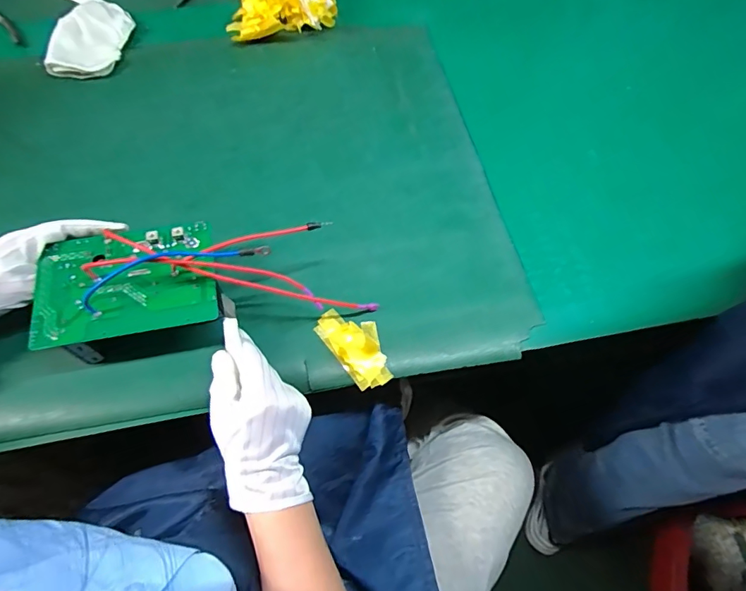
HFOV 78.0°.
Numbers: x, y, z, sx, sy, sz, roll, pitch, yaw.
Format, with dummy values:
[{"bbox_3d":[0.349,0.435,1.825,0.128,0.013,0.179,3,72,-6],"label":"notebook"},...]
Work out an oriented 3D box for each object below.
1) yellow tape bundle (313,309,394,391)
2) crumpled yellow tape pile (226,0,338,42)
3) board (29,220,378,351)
[{"bbox_3d":[-0.016,0.048,0.461,0.051,0.020,0.092,-34,71,-17],"label":"yellow tape bundle"},{"bbox_3d":[-0.127,-0.414,0.642,0.148,0.058,0.121,-4,65,-4],"label":"crumpled yellow tape pile"},{"bbox_3d":[-0.159,-0.015,0.439,0.288,0.078,0.104,-5,65,-9],"label":"board"}]

